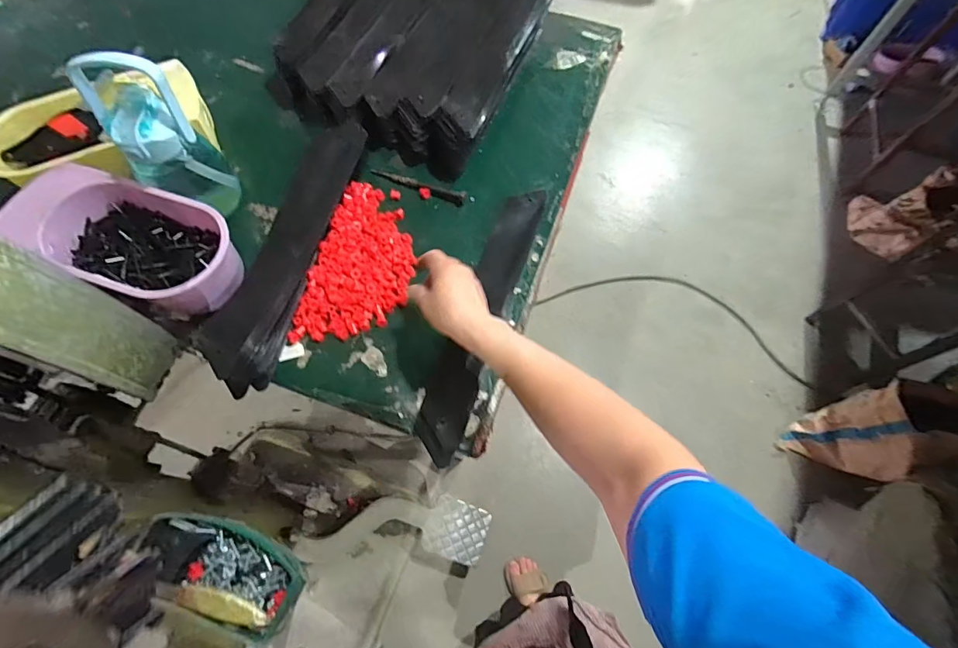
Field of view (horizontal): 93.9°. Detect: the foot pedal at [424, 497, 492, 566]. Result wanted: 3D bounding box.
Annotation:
[{"bbox_3d":[-0.059,0.528,1.148,0.155,0.025,0.138,22,69,-1],"label":"foot pedal"}]

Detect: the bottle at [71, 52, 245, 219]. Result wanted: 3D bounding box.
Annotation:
[{"bbox_3d":[-0.422,-0.237,0.606,0.105,0.227,0.103,-41,72,-15],"label":"bottle"}]

